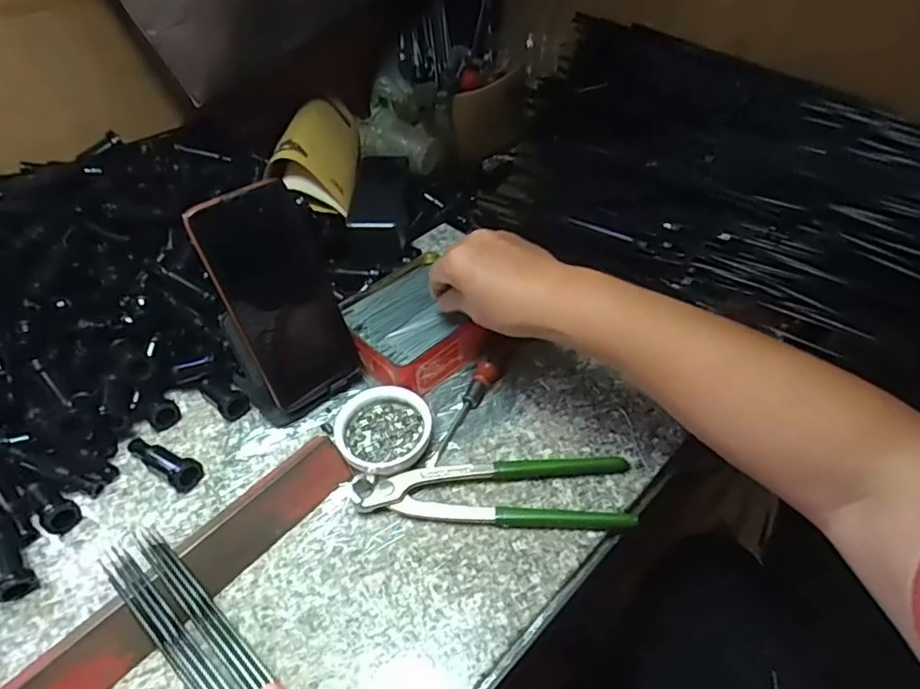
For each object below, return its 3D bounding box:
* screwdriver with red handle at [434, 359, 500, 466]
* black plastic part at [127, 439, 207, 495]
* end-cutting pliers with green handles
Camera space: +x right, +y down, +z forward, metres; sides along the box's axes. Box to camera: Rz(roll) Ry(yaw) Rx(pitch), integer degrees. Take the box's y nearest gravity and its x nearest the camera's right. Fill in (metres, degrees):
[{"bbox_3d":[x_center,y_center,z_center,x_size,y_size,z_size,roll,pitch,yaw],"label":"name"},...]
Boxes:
[{"bbox_3d":[0.004,0.053,0.467,0.018,0.020,0.096,20,51,20],"label":"screwdriver with red handle"},{"bbox_3d":[-0.226,0.087,0.444,0.068,0.018,0.023,27,54,25],"label":"black plastic part"},{"bbox_3d":[0.022,0.104,0.418,0.196,0.016,0.054,0,47,3],"label":"end-cutting pliers with green handles"}]

